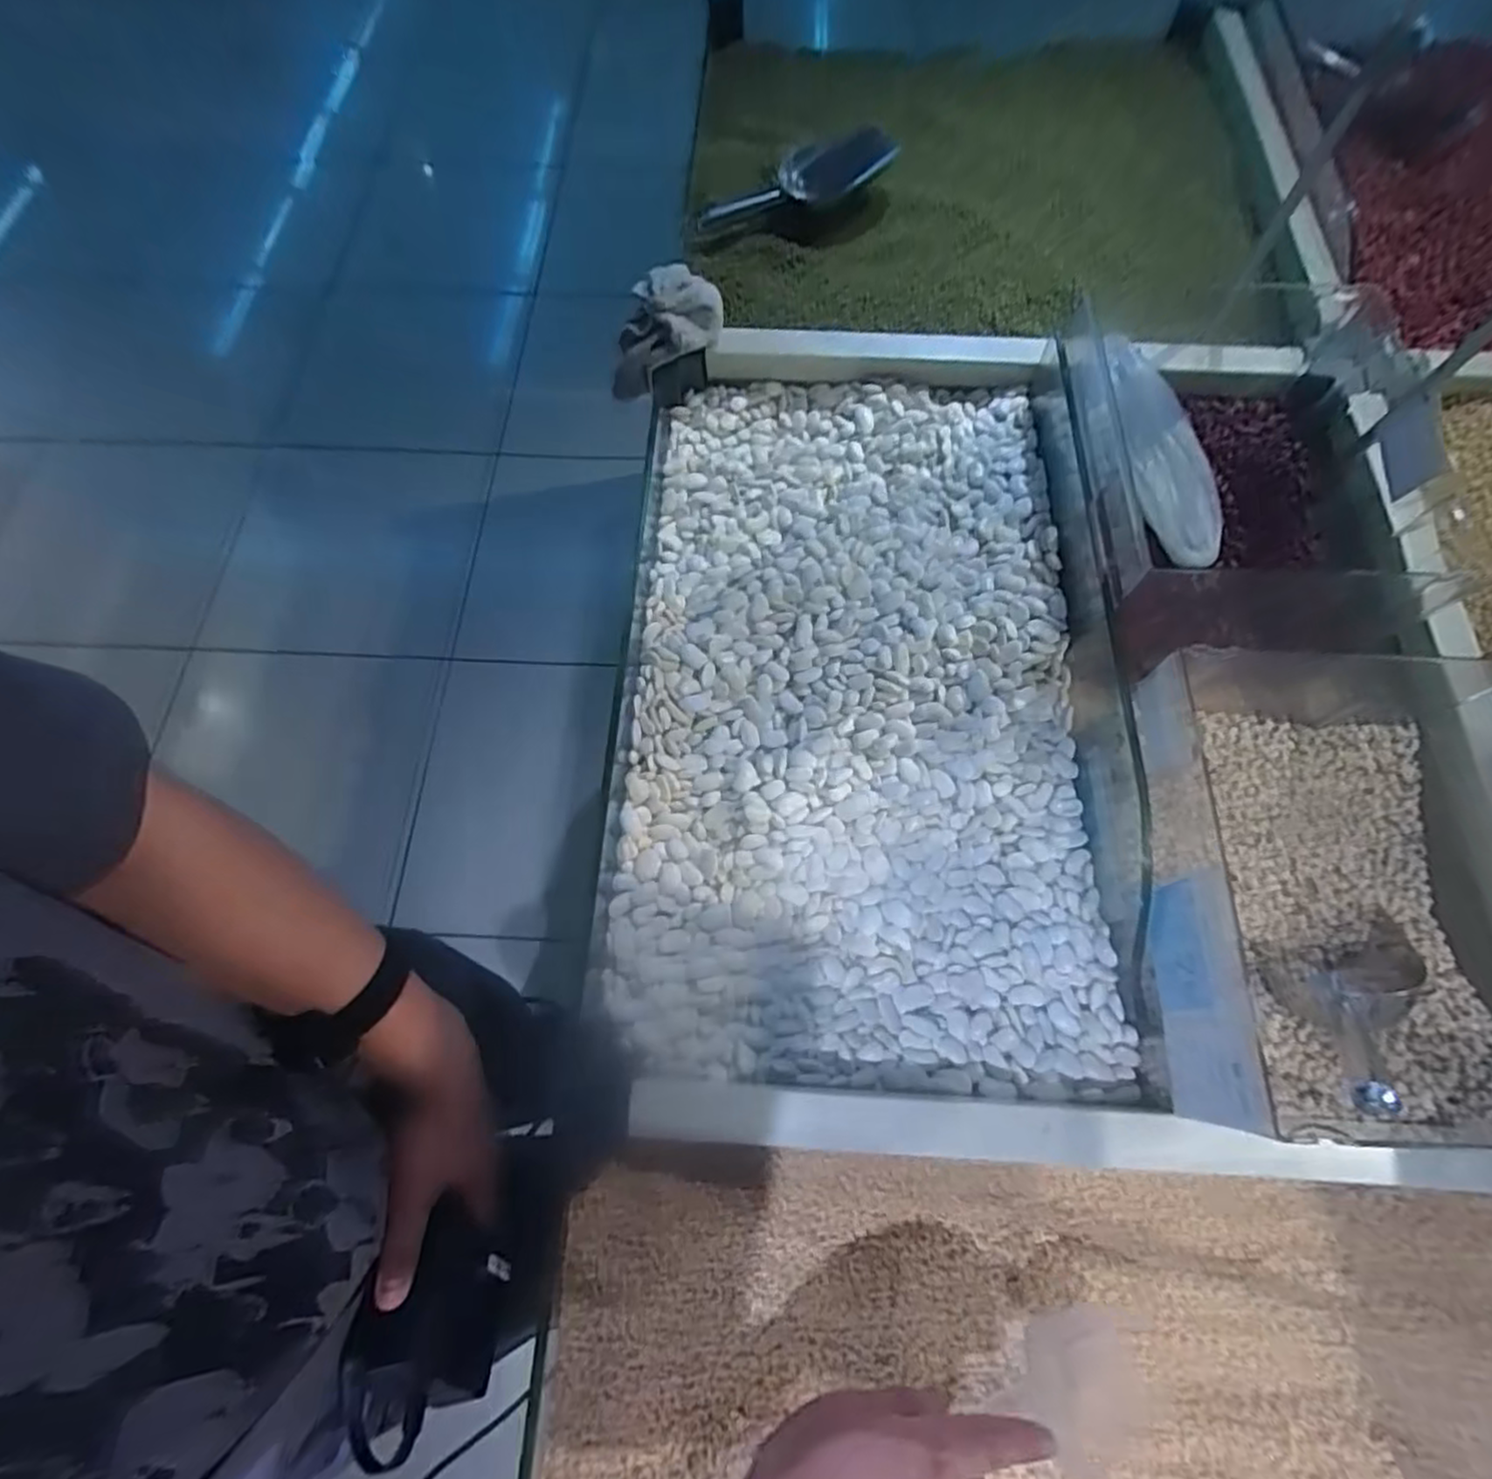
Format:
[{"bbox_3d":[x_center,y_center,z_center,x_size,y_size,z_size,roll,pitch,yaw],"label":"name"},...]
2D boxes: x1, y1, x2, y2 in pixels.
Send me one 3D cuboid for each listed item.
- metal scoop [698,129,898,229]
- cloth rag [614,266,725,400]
[{"bbox_3d":[0.060,-0.657,0.817,0.240,0.043,0.052,-24,70,-9],"label":"metal scoop"},{"bbox_3d":[-0.080,-0.404,0.704,0.117,0.094,0.062,-28,70,-10],"label":"cloth rag"}]

